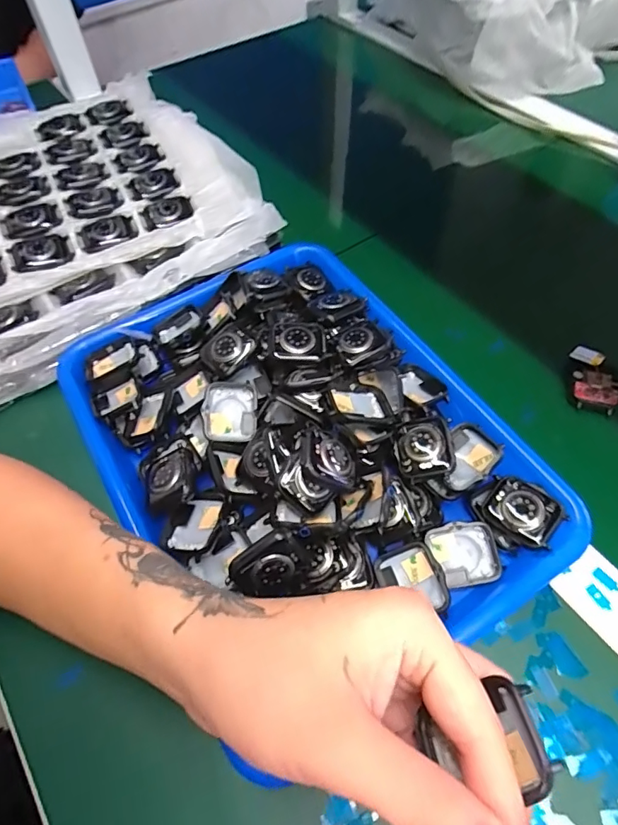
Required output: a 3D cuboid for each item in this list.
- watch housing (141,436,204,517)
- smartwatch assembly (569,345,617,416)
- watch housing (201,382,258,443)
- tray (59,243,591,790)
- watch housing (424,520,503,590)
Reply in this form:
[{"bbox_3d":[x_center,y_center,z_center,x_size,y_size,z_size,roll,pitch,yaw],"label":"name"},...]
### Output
[{"bbox_3d":[-0.094,0.040,0.325,0.041,0.014,0.050,-22,60,-11],"label":"watch housing"},{"bbox_3d":[0.227,-0.024,0.383,0.037,0.014,0.055,7,59,7],"label":"smartwatch assembly"},{"bbox_3d":[-0.057,0.000,0.347,0.038,0.009,0.042,-1,83,-15],"label":"watch housing"},{"bbox_3d":[-0.012,0.016,0.338,0.243,0.054,0.321,-29,61,-15],"label":"tray"},{"bbox_3d":[0.098,0.089,0.303,0.038,0.016,0.037,-11,58,-5],"label":"watch housing"}]

